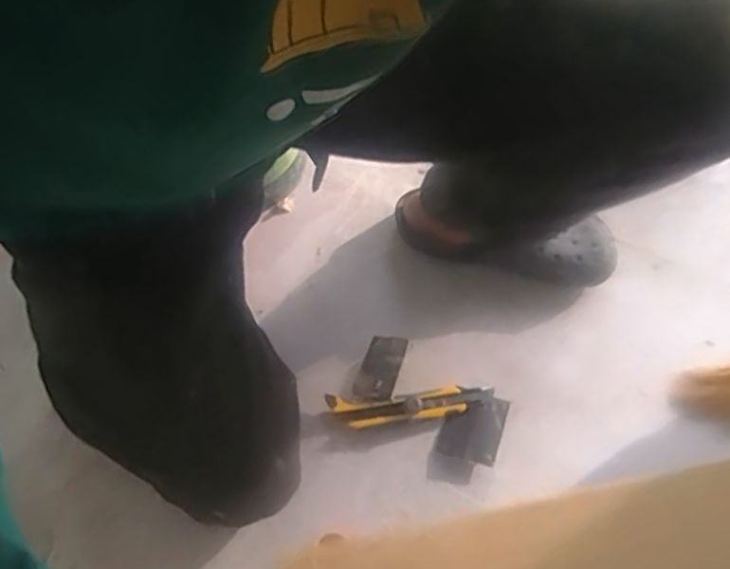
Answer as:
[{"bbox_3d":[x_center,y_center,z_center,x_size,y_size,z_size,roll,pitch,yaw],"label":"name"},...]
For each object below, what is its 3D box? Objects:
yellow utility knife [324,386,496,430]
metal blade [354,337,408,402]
[{"bbox_3d":[0.050,0.135,0.754,0.180,0.015,0.039,-3,67,2],"label":"yellow utility knife"},{"bbox_3d":[0.017,0.095,0.772,0.045,0.004,0.078,10,66,24],"label":"metal blade"}]

